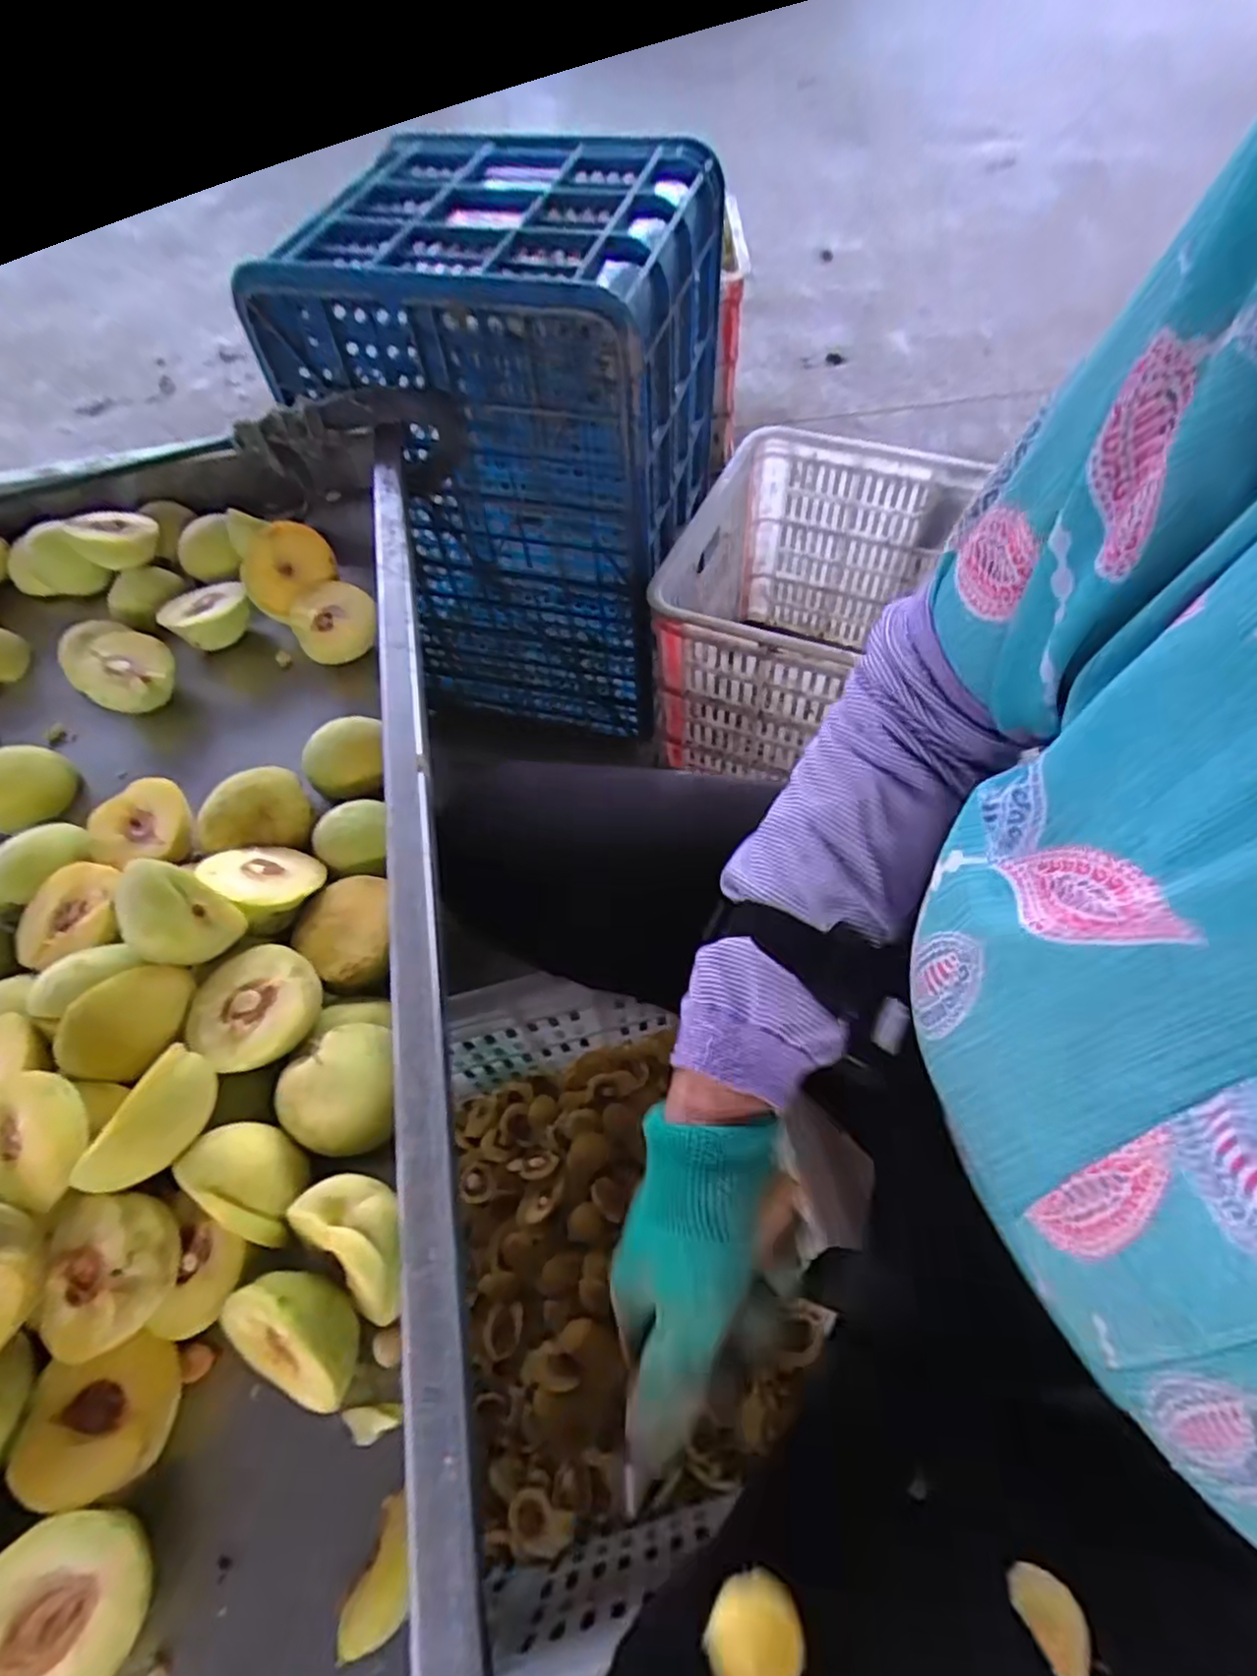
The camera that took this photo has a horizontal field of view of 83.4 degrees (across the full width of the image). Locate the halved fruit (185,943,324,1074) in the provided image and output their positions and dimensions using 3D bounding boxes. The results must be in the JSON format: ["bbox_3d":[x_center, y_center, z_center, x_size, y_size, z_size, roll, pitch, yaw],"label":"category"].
[{"bbox_3d":[-0.178,0.081,0.340,0.058,0.025,0.056,-2,57,3],"label":"halved fruit"}]

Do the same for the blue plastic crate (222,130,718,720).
[{"bbox_3d":[-0.111,-0.387,0.787,0.347,0.494,0.253,12,59,11],"label":"blue plastic crate"}]

